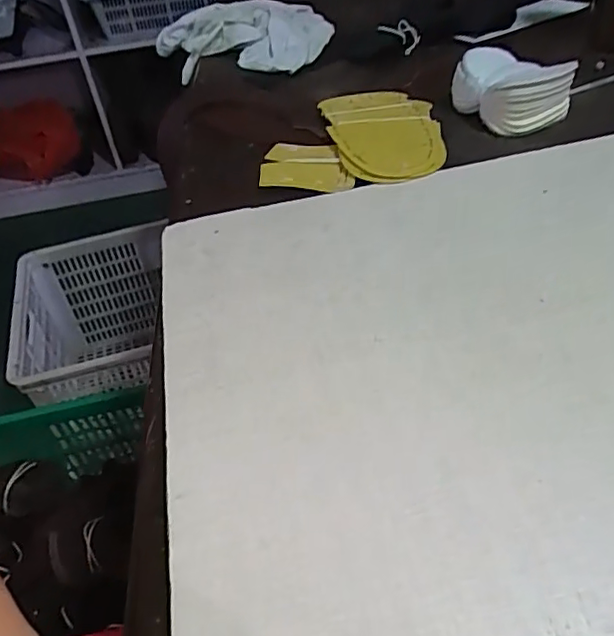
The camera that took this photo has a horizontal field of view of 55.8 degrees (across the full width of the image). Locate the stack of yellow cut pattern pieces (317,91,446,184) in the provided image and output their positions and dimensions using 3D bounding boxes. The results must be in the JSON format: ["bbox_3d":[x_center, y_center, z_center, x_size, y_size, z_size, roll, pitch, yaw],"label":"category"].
[{"bbox_3d":[0.074,-0.174,0.544,0.102,0.014,0.169,-7,41,0],"label":"stack of yellow cut pattern pieces"}]

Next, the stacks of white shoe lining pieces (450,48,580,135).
[{"bbox_3d":[0.194,-0.224,0.565,0.084,0.041,0.107,-35,48,-28],"label":"stacks of white shoe lining pieces"}]

